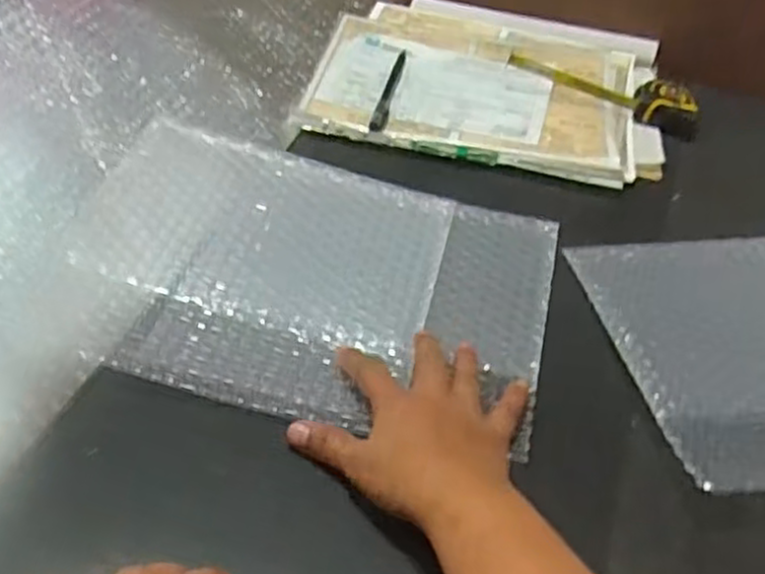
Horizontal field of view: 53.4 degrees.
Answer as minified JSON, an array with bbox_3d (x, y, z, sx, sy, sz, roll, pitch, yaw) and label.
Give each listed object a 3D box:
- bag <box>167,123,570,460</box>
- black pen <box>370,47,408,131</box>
[{"bbox_3d":[-0.027,-0.012,0.542,0.295,0.010,0.218,14,47,-1],"label":"bag"},{"bbox_3d":[0.009,-0.194,0.740,0.014,0.009,0.146,11,42,5],"label":"black pen"}]

